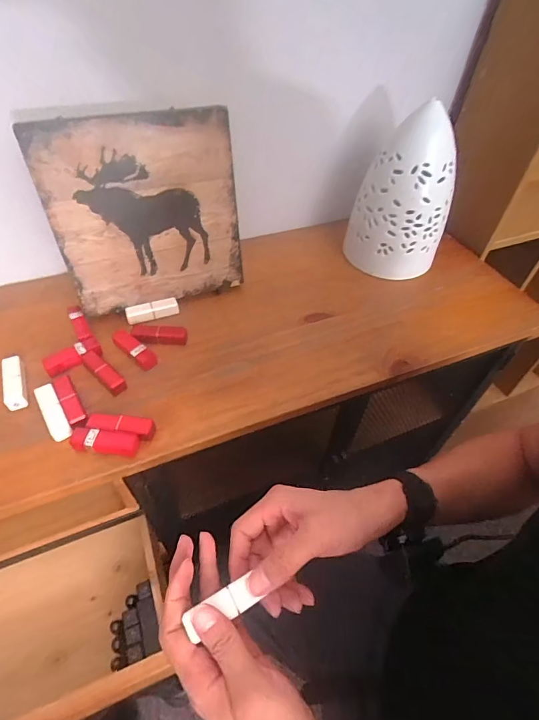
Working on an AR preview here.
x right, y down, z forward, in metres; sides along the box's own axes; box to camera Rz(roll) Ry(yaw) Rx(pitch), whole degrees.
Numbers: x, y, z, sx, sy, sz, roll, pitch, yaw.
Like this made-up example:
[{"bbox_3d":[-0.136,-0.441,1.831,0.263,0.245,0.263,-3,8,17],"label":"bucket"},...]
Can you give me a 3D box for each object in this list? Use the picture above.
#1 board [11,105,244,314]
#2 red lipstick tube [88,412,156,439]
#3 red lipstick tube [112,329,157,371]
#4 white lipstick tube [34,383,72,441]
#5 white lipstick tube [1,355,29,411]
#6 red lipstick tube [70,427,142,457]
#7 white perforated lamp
[{"bbox_3d":[-0.167,-0.202,0.547,0.251,0.260,0.016,-17,40,-16],"label":"board"},{"bbox_3d":[-0.179,0.081,0.469,0.077,0.024,0.022,7,49,1],"label":"red lipstick tube"},{"bbox_3d":[-0.194,-0.016,0.554,0.080,0.020,0.024,32,54,21],"label":"red lipstick tube"},{"bbox_3d":[-0.269,0.065,0.479,0.024,0.018,0.081,-27,56,-25],"label":"white lipstick tube"},{"bbox_3d":[-0.332,0.031,0.506,0.025,0.021,0.081,-17,53,-18],"label":"white lipstick tube"},{"bbox_3d":[-0.195,0.096,0.455,0.080,0.024,0.023,6,49,1],"label":"red lipstick tube"},{"bbox_3d":[0.240,-0.281,0.675,0.153,0.237,0.140,28,53,18],"label":"white perforated lamp"}]

